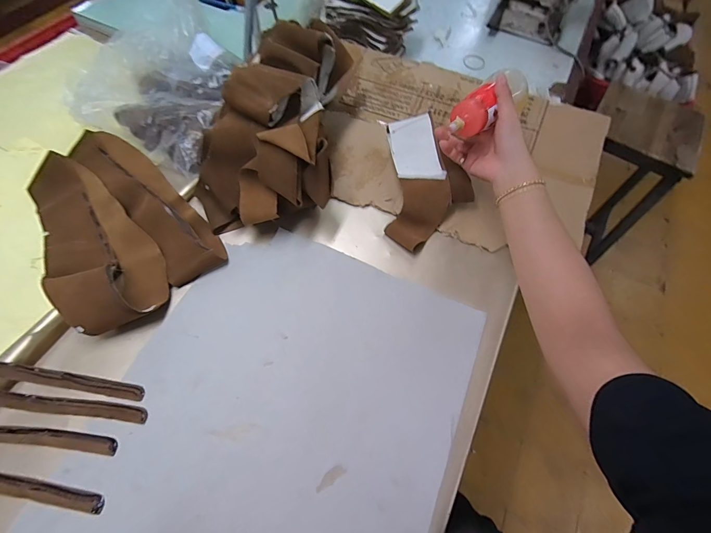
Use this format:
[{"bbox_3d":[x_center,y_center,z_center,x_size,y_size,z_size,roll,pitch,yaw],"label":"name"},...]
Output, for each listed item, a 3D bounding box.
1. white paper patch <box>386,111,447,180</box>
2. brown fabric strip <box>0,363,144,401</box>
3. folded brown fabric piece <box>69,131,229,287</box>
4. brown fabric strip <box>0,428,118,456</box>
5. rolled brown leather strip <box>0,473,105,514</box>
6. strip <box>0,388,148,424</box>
[{"bbox_3d":[0.097,-0.196,0.554,0.075,0.013,0.133,-9,73,0],"label":"white paper patch"},{"bbox_3d":[-0.421,0.131,0.415,0.320,0.009,0.018,8,65,1],"label":"brown fabric strip"},{"bbox_3d":[-0.333,-0.111,0.530,0.087,0.030,0.341,-40,72,-19],"label":"folded brown fabric piece"},{"bbox_3d":[-0.431,0.195,0.379,0.311,0.013,0.025,2,65,-1],"label":"brown fabric strip"},{"bbox_3d":[-0.430,0.234,0.362,0.315,0.011,0.024,6,65,1],"label":"rolled brown leather strip"},{"bbox_3d":[-0.408,0.161,0.400,0.313,0.011,0.025,5,65,0],"label":"strip"}]

